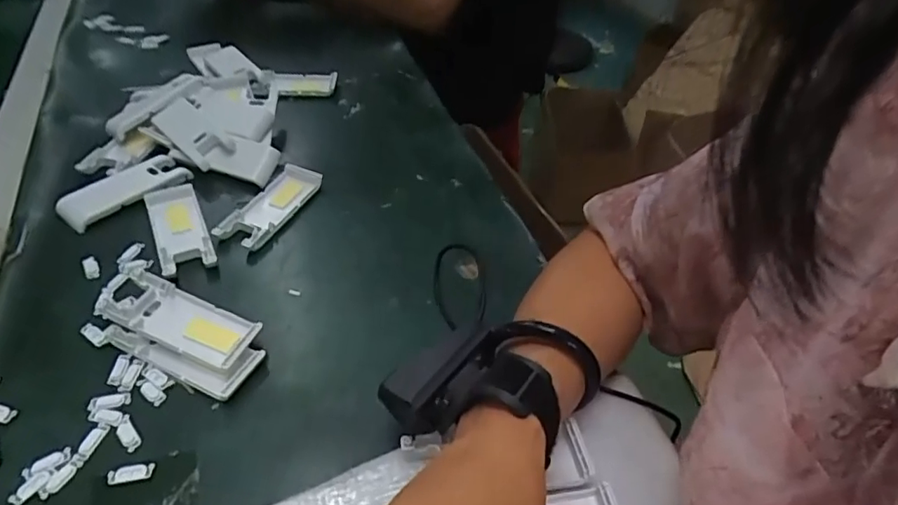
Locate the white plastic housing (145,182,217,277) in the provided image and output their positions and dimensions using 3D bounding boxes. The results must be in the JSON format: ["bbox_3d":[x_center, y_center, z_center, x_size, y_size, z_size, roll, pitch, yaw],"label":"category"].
[{"bbox_3d":[-0.224,-0.021,0.459,0.039,0.010,0.110,-18,48,-23],"label":"white plastic housing"}]

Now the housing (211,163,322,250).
[{"bbox_3d":[-0.155,-0.042,0.481,0.043,0.015,0.099,18,45,14],"label":"housing"}]

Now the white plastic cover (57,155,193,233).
[{"bbox_3d":[-0.283,-0.055,0.484,0.043,0.008,0.103,32,50,26],"label":"white plastic cover"}]

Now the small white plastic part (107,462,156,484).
[{"bbox_3d":[-0.182,0.127,0.316,0.025,0.004,0.009,-8,45,-13],"label":"small white plastic part"}]

